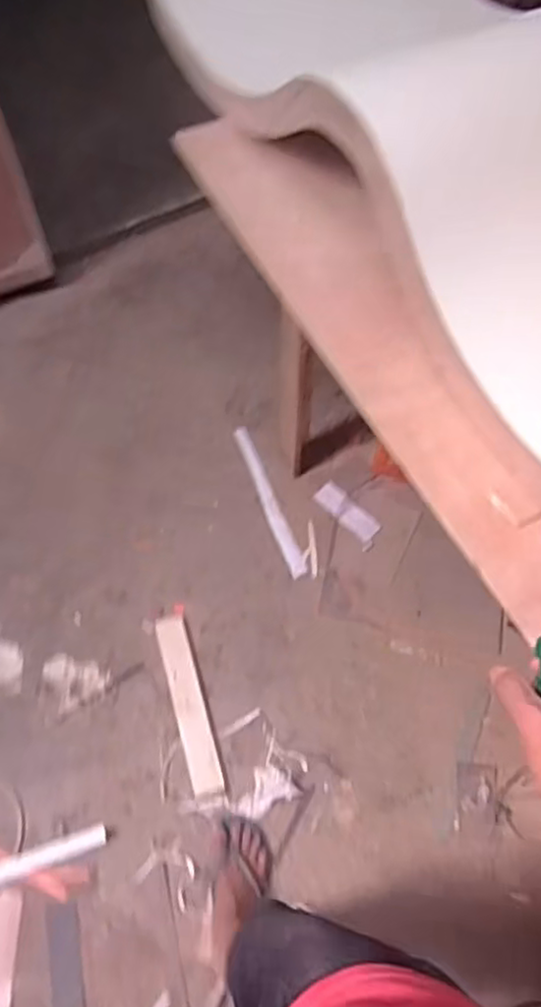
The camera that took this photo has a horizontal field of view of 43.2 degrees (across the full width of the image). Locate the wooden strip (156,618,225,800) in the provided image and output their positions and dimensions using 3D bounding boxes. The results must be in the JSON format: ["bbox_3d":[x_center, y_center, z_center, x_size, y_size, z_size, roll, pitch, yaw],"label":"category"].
[{"bbox_3d":[-0.174,0.421,1.450,0.065,0.008,0.382,-15,61,-7],"label":"wooden strip"}]

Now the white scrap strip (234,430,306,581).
[{"bbox_3d":[-0.007,-0.011,1.706,0.046,0.013,0.444,-19,62,-9],"label":"white scrap strip"}]

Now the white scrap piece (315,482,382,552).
[{"bbox_3d":[0.194,0.025,1.677,0.074,0.005,0.191,-36,66,-18],"label":"white scrap piece"}]

